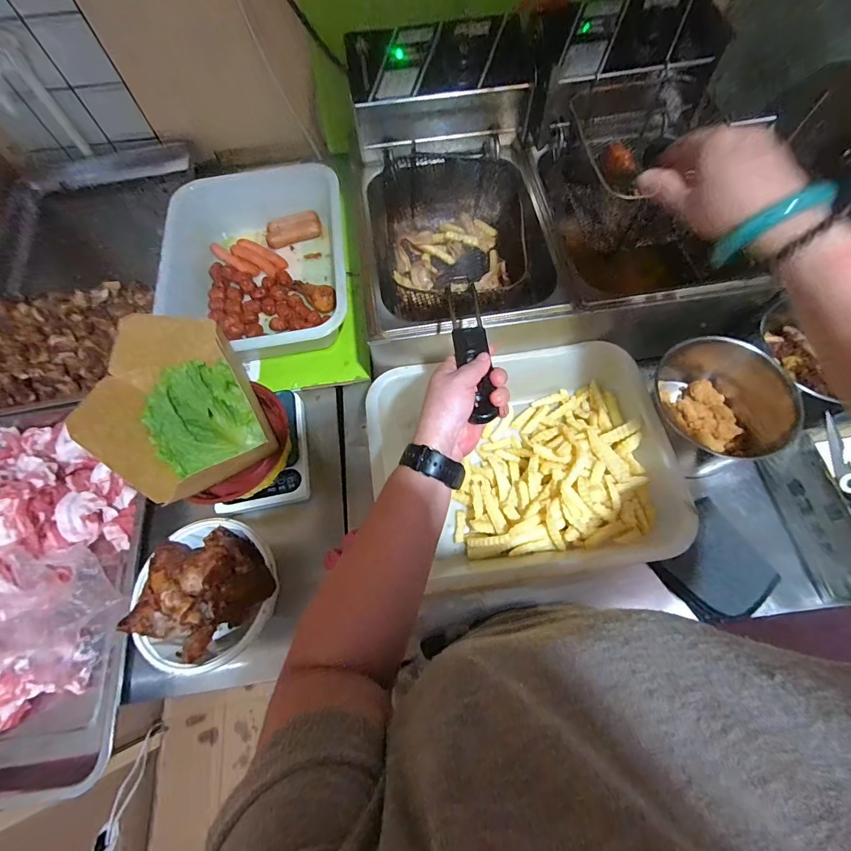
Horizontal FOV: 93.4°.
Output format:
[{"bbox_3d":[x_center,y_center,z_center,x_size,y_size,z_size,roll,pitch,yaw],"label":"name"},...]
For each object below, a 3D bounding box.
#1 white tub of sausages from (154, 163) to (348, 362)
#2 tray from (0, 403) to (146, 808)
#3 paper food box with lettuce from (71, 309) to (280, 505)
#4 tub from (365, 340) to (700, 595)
[{"bbox_3d":[-0.282,-0.285,0.698,0.291,0.093,0.379,-7,67,-1],"label":"white tub of sausages"},{"bbox_3d":[-0.551,0.180,0.505,0.333,0.129,0.469,-8,67,-1],"label":"tray"},{"bbox_3d":[-0.293,-0.015,0.482,0.153,0.120,0.179,-27,68,-9],"label":"paper food box with lettuce"},{"bbox_3d":[0.119,0.040,0.549,0.371,0.094,0.313,-8,67,-1],"label":"tub"}]

